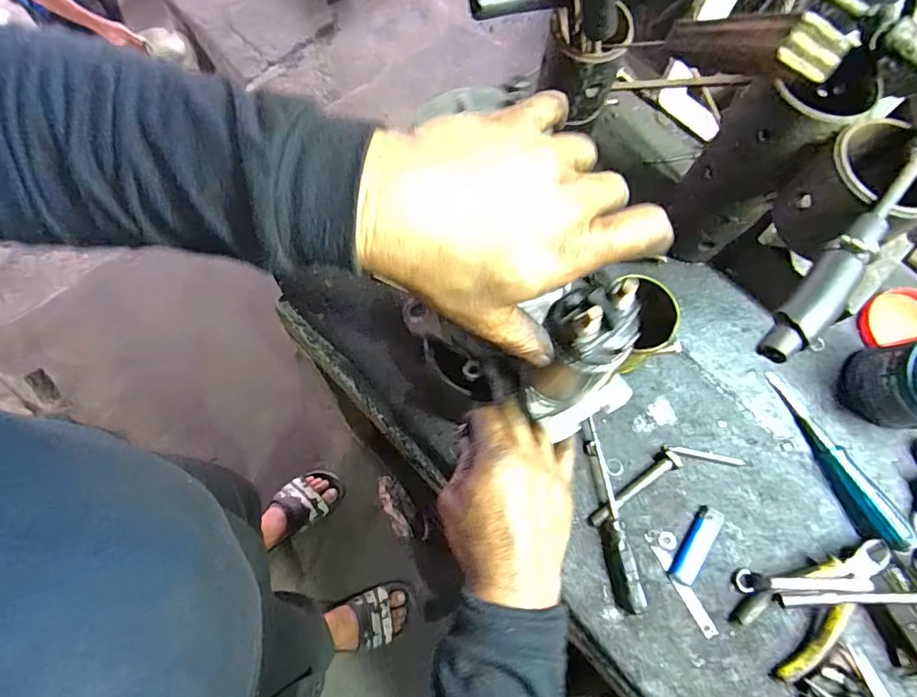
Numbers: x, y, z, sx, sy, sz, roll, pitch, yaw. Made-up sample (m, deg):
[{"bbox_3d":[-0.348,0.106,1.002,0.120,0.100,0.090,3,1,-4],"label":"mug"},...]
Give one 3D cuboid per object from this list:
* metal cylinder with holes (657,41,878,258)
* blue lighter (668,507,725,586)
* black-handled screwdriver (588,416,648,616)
[{"bbox_3d":[0.287,-0.175,0.496,0.096,0.210,0.085,-33,76,-13],"label":"metal cylinder with holes"},{"bbox_3d":[0.241,0.200,0.508,0.025,0.013,0.082,36,73,9],"label":"blue lighter"},{"bbox_3d":[0.153,0.165,0.510,0.023,0.027,0.184,-6,71,-5],"label":"black-handled screwdriver"}]

